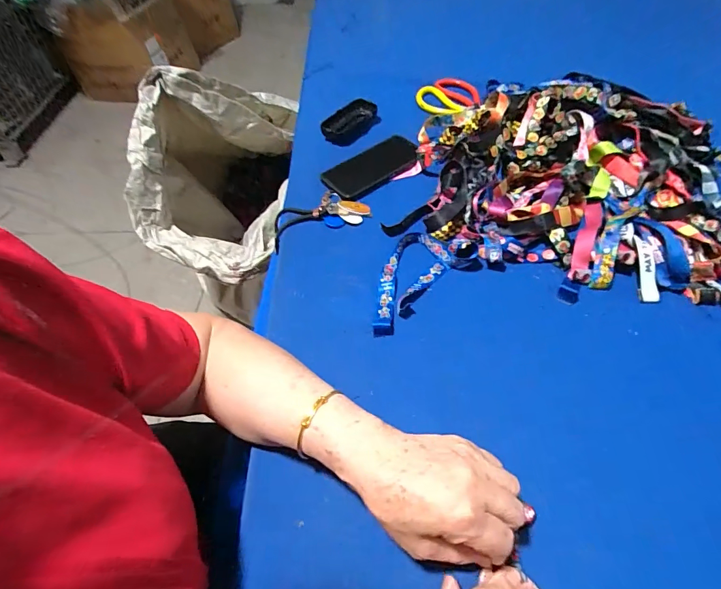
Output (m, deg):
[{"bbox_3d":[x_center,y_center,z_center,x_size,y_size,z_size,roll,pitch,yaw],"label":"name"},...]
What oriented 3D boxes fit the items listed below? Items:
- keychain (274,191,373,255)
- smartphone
[{"bbox_3d":[-0.062,-0.113,0.587,0.142,0.013,0.073,-24,55,-12],"label":"keychain"},{"bbox_3d":[0.018,-0.207,0.650,0.167,0.012,0.092,-34,58,-18],"label":"smartphone"}]

